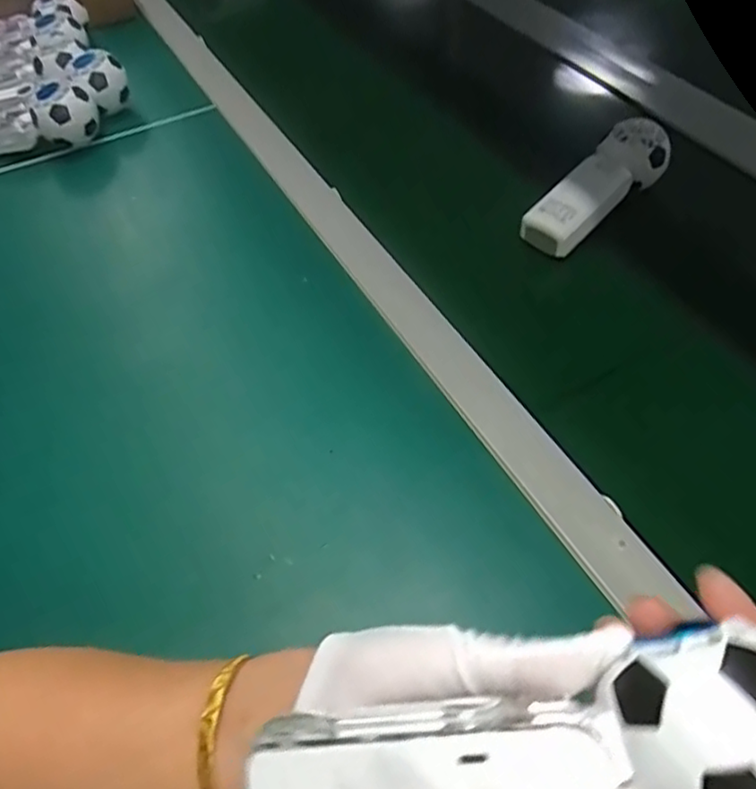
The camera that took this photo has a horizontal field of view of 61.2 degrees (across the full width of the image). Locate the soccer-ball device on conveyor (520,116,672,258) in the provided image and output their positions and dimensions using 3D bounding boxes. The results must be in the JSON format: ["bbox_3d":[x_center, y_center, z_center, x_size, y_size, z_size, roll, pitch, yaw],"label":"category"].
[{"bbox_3d":[0.198,-0.184,0.564,0.060,0.045,0.166,35,62,25],"label":"soccer-ball device on conveyor"}]

